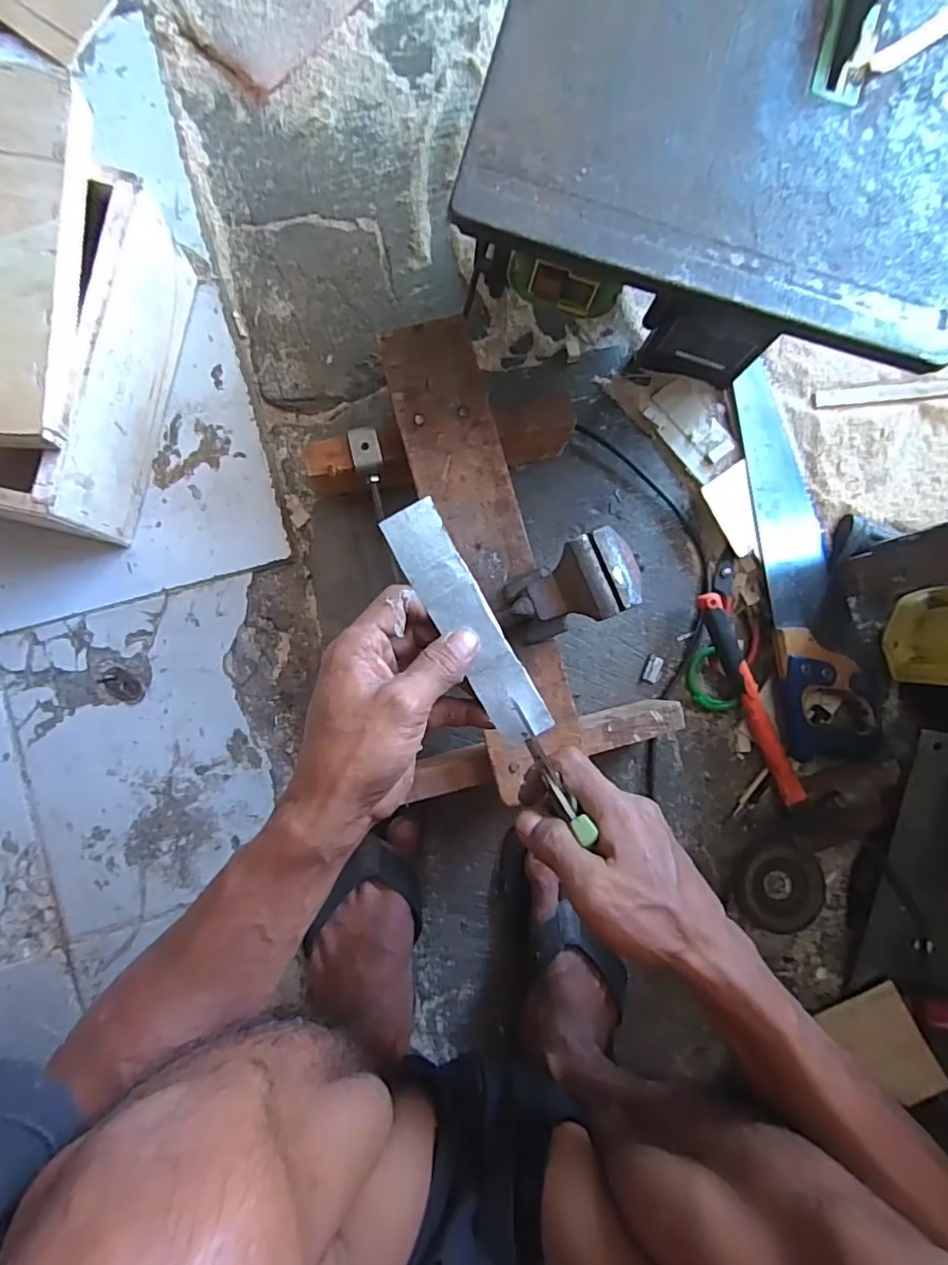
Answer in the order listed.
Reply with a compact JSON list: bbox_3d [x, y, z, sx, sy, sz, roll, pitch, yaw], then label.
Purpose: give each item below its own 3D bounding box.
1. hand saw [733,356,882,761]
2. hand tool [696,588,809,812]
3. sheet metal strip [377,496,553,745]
[{"bbox_3d":[0.342,-0.080,0.576,0.096,0.030,0.393,-7,87,-7],"label":"hand saw"},{"bbox_3d":[0.280,0.068,0.562,0.020,0.036,0.232,-26,89,-8],"label":"hand tool"},{"bbox_3d":[-0.003,-0.004,0.319,0.032,0.004,0.147,-29,95,-1],"label":"sheet metal strip"}]

